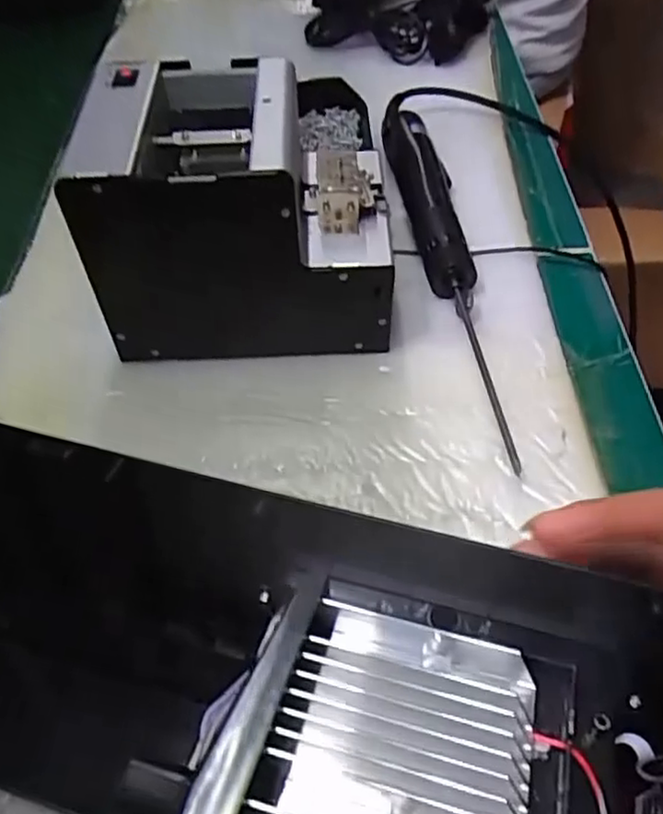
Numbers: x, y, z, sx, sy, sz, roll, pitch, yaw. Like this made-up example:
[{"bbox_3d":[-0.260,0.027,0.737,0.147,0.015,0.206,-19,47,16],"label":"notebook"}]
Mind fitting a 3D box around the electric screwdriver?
[{"bbox_3d":[0.080,-0.105,0.481,0.038,0.045,0.336,-7,51,-3],"label":"electric screwdriver"}]

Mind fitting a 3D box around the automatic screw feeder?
[{"bbox_3d":[-0.054,-0.122,0.437,0.174,0.146,0.121,-2,51,1],"label":"automatic screw feeder"}]

